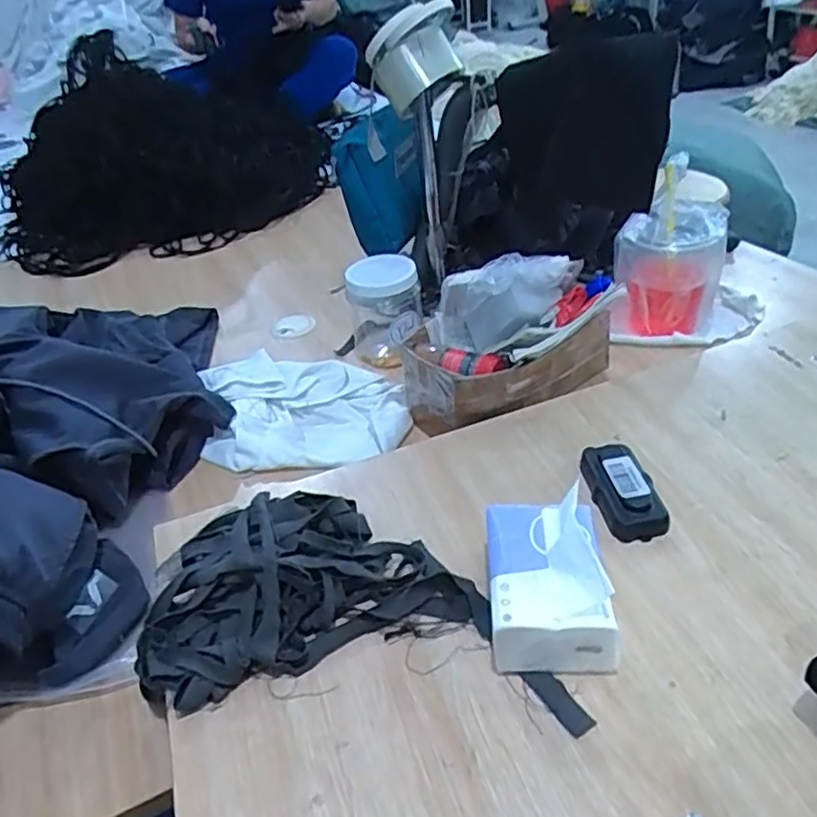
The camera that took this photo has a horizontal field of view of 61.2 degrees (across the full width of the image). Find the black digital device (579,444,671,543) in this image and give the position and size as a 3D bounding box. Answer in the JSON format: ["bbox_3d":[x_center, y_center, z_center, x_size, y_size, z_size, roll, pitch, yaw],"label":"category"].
[{"bbox_3d":[0.190,0.072,0.621,0.049,0.032,0.101,-11,37,-5],"label":"black digital device"}]

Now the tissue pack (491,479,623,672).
[{"bbox_3d":[0.104,0.125,0.521,0.086,0.085,0.120,-3,37,6],"label":"tissue pack"}]

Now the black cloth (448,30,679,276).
[{"bbox_3d":[0.190,-0.315,0.925,0.287,0.300,0.108,1,38,11],"label":"black cloth"}]

